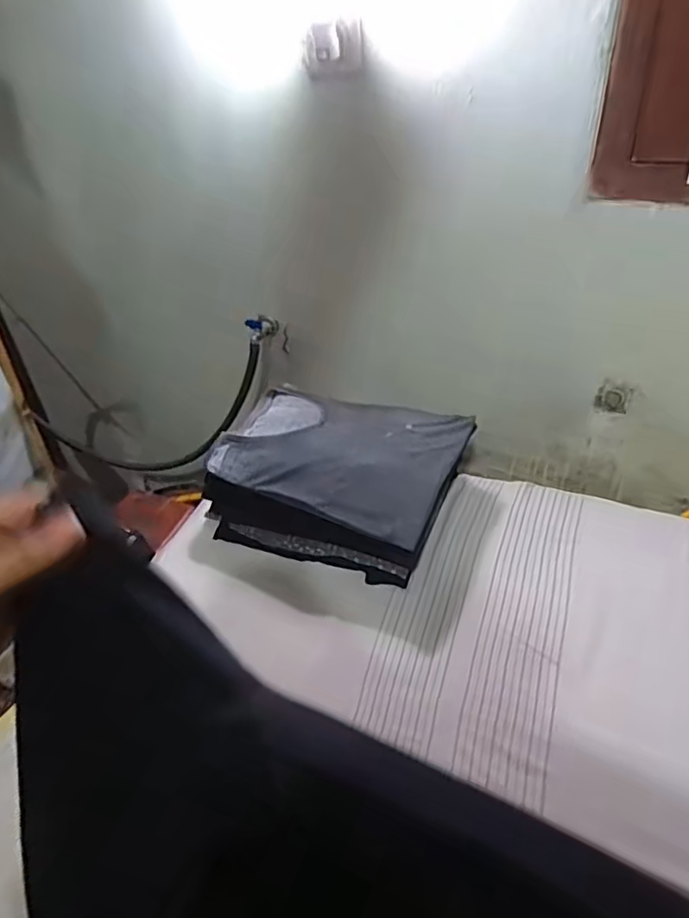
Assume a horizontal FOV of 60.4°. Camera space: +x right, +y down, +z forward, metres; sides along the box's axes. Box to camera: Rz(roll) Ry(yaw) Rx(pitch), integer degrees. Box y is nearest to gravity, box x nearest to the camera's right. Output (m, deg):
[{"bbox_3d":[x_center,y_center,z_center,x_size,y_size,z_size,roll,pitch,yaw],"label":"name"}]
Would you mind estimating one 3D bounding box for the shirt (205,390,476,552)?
[{"bbox_3d":[-0.005,-0.016,0.877,0.336,0.060,0.225,17,42,25],"label":"shirt"}]

